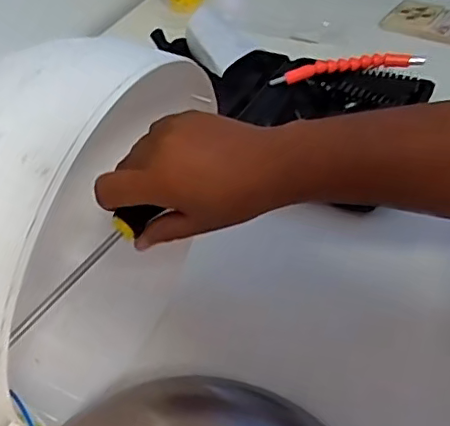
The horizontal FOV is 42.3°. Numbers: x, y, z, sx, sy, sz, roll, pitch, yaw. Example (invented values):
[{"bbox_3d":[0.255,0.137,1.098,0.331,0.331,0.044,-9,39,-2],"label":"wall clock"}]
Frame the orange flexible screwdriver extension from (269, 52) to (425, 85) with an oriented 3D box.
[{"bbox_3d":[0.136,-0.164,0.650,0.166,0.026,0.019,-3,43,3],"label":"orange flexible screwdriver extension"}]

